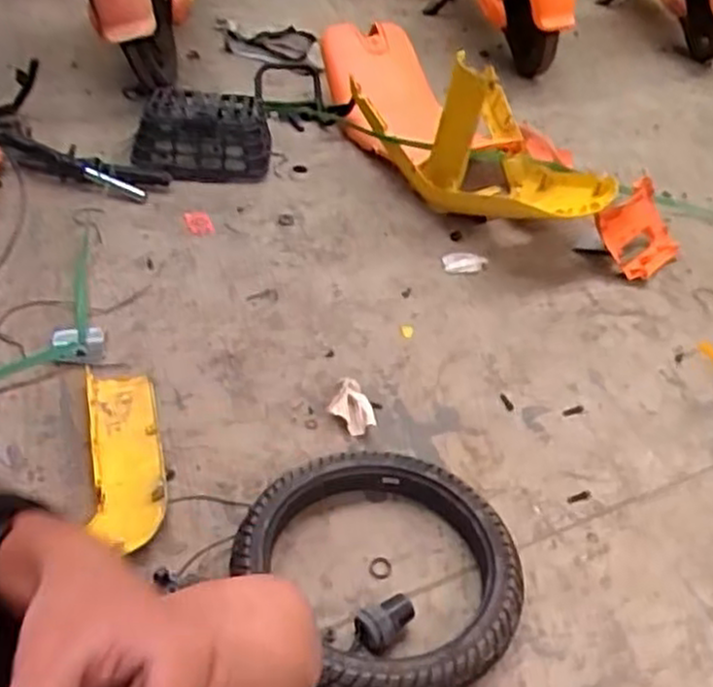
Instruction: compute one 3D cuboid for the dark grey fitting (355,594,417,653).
[{"bbox_3d":[0.037,0.343,0.952,0.068,0.046,0.048,-18,45,-25],"label":"dark grey fitting"}]

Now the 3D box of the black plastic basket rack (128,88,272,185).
[{"bbox_3d":[-0.328,-0.458,1.679,0.275,0.122,0.200,2,40,-4],"label":"black plastic basket rack"}]

